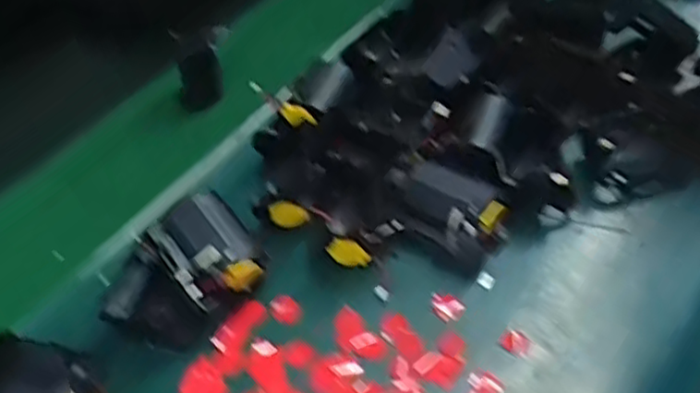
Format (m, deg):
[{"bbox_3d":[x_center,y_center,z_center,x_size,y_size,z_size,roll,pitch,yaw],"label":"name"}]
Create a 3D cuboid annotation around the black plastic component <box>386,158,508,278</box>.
[{"bbox_3d":[0.066,0.007,0.466,0.054,0.042,0.081,-36,53,-27],"label":"black plastic component"}]

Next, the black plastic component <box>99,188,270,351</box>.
[{"bbox_3d":[-0.105,0.047,0.430,0.094,0.049,0.070,-25,48,-19],"label":"black plastic component"}]

